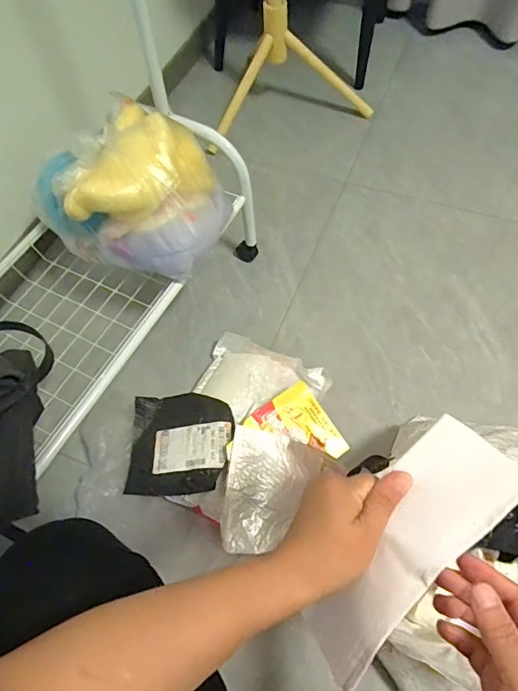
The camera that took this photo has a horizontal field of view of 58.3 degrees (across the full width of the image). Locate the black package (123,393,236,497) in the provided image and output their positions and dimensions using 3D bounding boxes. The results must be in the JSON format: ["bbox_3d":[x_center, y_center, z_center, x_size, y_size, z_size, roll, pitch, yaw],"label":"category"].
[{"bbox_3d":[-0.126,0.153,0.748,0.163,0.020,0.167,-2,60,3],"label":"black package"}]

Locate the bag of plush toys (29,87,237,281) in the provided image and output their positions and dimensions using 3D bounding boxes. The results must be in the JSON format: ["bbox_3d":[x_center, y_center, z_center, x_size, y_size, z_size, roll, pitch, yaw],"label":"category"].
[{"bbox_3d":[-0.185,-0.232,0.710,0.239,0.153,0.208,26,65,18],"label":"bag of plush toys"}]

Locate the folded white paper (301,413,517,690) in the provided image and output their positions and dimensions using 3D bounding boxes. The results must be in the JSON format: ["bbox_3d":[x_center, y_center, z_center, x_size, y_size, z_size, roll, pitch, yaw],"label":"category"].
[{"bbox_3d":[0.106,0.153,0.338,0.070,0.041,0.202,34,96,21],"label":"folded white paper"}]

